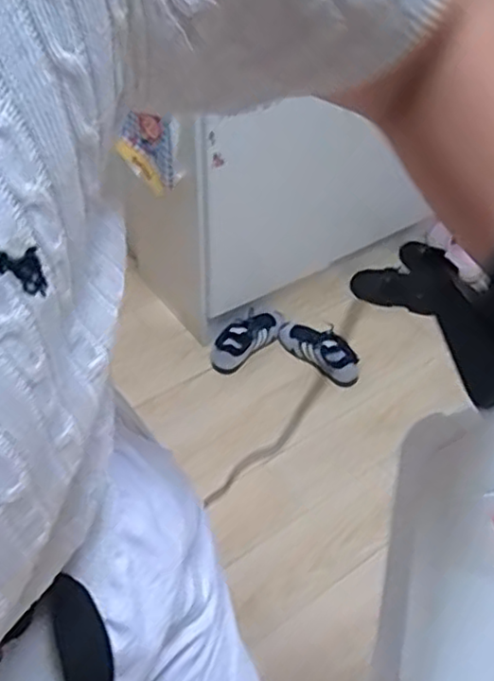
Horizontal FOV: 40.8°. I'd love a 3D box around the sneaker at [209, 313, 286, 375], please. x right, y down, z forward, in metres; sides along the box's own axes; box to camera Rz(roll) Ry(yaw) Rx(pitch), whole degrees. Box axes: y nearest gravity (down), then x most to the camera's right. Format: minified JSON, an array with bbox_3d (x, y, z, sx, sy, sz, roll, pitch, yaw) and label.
[{"bbox_3d":[-0.001,-0.002,1.599,0.206,0.072,0.078,-35,58,-28],"label":"sneaker"}]

